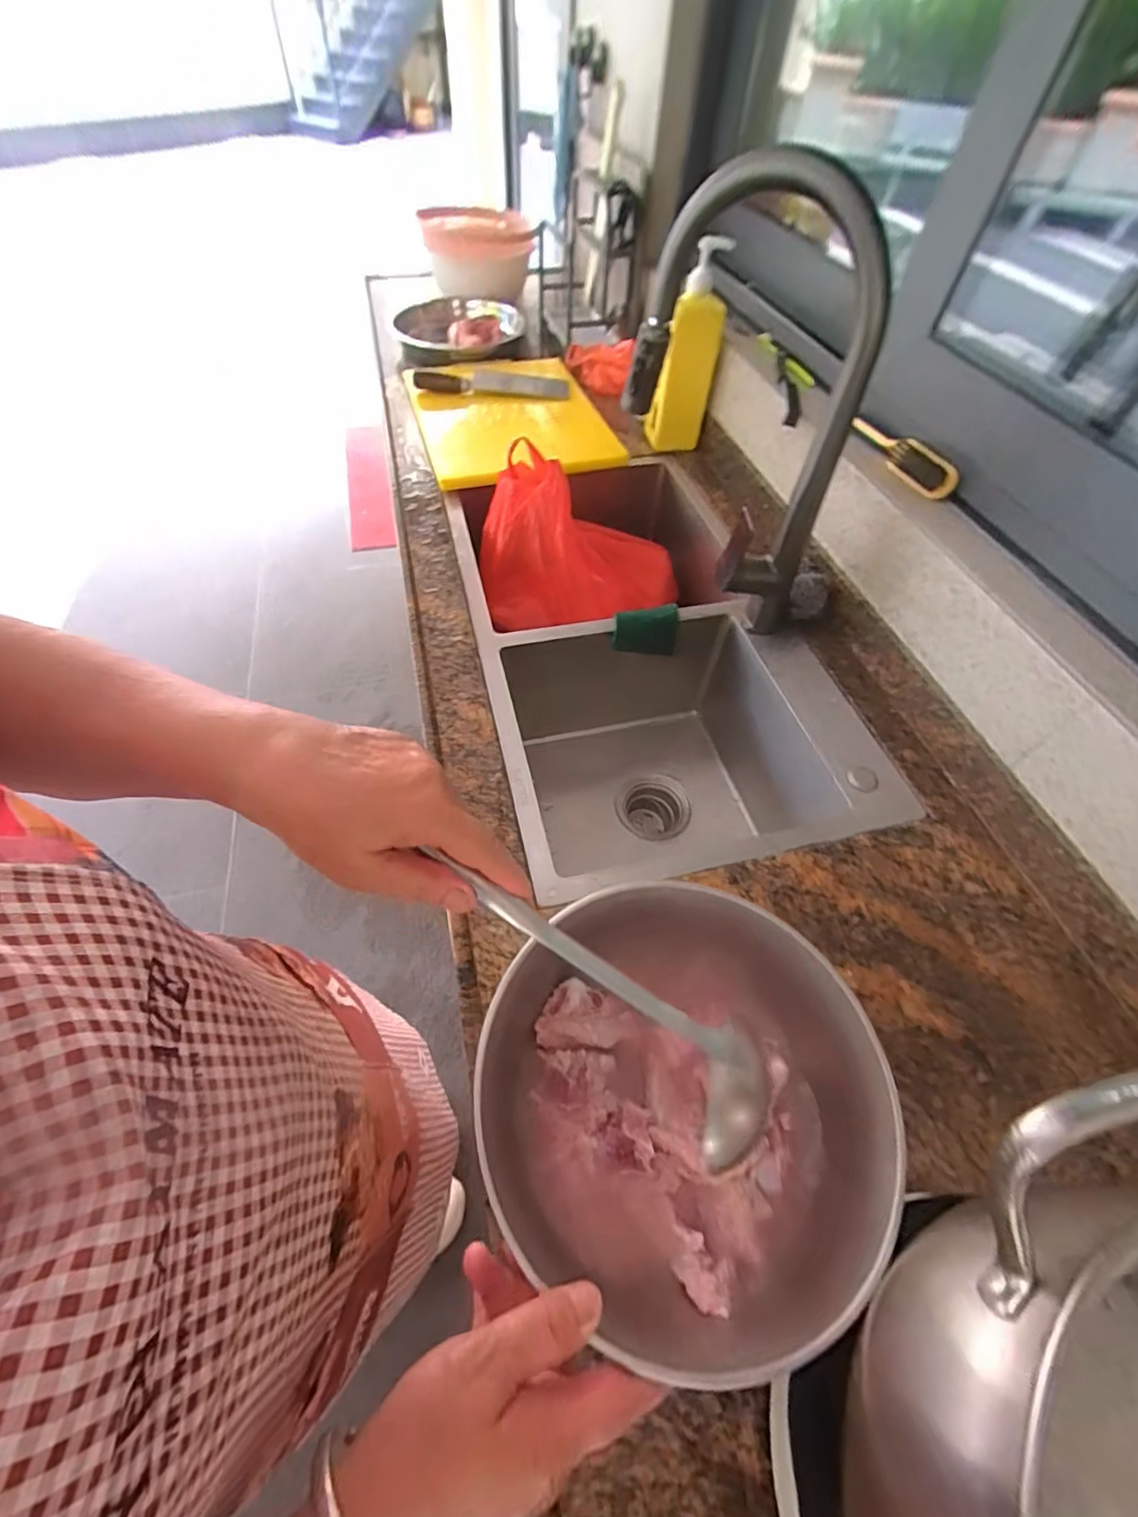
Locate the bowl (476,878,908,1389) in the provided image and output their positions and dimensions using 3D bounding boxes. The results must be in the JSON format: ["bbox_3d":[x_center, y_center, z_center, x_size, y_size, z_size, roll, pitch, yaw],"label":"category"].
[{"bbox_3d":[0.068,0.232,0.380,0.236,0.107,0.221,1,55,-2],"label":"bowl"}]

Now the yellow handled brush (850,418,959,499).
[{"bbox_3d":[0.462,-0.411,0.765,0.056,0.032,0.164,-21,59,-16],"label":"yellow handled brush"}]

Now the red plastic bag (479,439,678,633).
[{"bbox_3d":[0.012,-0.392,0.996,0.359,0.190,0.292,-17,58,-14],"label":"red plastic bag"}]

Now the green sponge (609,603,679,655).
[{"bbox_3d":[0.111,-0.195,0.832,0.099,0.035,0.075,3,55,-1],"label":"green sponge"}]

